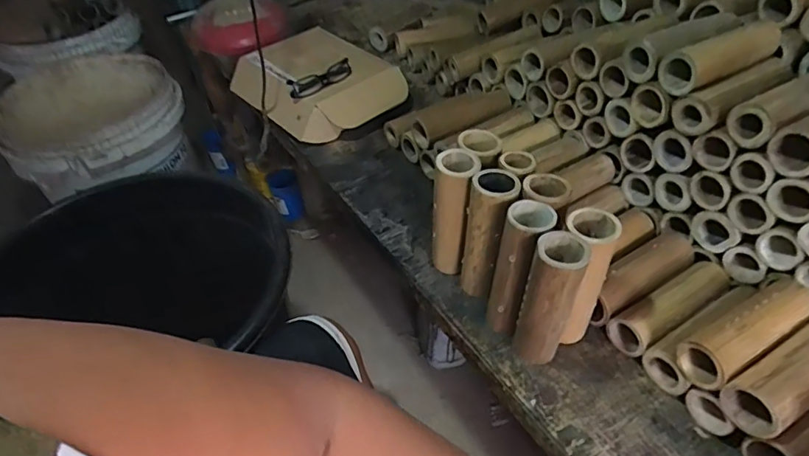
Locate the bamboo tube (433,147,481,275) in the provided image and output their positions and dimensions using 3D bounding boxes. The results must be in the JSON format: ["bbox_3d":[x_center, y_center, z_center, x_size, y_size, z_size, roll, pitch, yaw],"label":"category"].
[{"bbox_3d":[0.064,-0.015,0.683,0.050,0.179,0.052,4,44,5],"label":"bamboo tube"}]

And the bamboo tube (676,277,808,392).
[{"bbox_3d":[0.386,0.111,0.575,0.181,0.051,0.057,-23,48,-21],"label":"bamboo tube"}]

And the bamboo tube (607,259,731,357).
[{"bbox_3d":[0.342,0.098,0.657,0.180,0.047,0.056,-24,49,-22],"label":"bamboo tube"}]

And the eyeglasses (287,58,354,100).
[{"bbox_3d":[-0.153,-0.274,0.954,0.126,0.037,0.032,-27,50,-24],"label":"eyeglasses"}]

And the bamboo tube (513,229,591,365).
[{"bbox_3d":[0.164,0.084,0.581,0.053,0.179,0.050,19,48,19],"label":"bamboo tube"}]

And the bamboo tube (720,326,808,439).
[{"bbox_3d":[0.416,0.148,0.541,0.180,0.053,0.060,-22,48,-21],"label":"bamboo tube"}]

